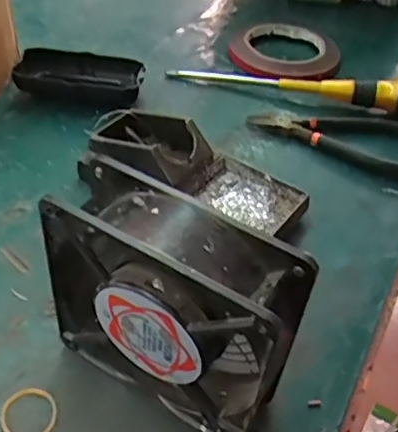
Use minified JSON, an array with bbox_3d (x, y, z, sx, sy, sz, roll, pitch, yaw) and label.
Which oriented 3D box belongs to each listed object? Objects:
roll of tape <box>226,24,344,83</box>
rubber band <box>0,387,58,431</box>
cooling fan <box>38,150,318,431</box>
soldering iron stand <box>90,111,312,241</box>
[{"bbox_3d":[0.094,-0.167,0.575,0.109,0.016,0.113,4,44,-4],"label":"roll of tape"},{"bbox_3d":[-0.089,0.104,0.298,0.028,0.004,0.029,4,44,-4],"label":"rubber band"},{"bbox_3d":[-0.017,0.047,0.280,0.119,0.122,0.041,28,47,20],"label":"cooling fan"},{"bbox_3d":[-0.003,-0.035,0.421,0.161,0.043,0.077,32,49,23],"label":"soldering iron stand"}]

